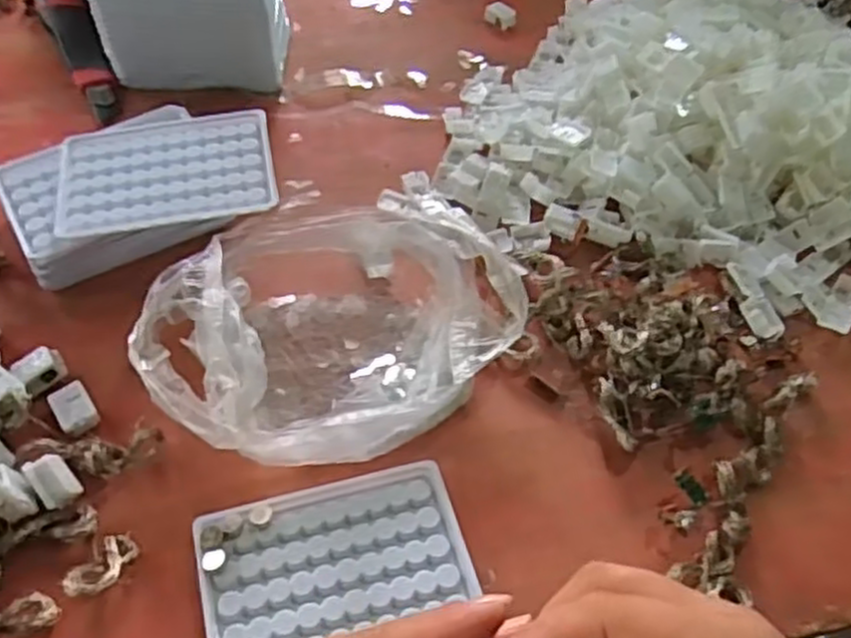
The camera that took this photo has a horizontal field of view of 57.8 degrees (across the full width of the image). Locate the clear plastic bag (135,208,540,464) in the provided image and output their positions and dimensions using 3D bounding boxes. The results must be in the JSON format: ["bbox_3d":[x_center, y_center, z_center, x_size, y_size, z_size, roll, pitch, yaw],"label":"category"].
[{"bbox_3d":[-0.053,0.000,0.458,0.220,0.058,0.159,-28,60,-22],"label":"clear plastic bag"}]

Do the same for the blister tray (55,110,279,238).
[{"bbox_3d":[-0.164,-0.097,0.492,0.129,0.012,0.098,-8,54,-9],"label":"blister tray"}]

